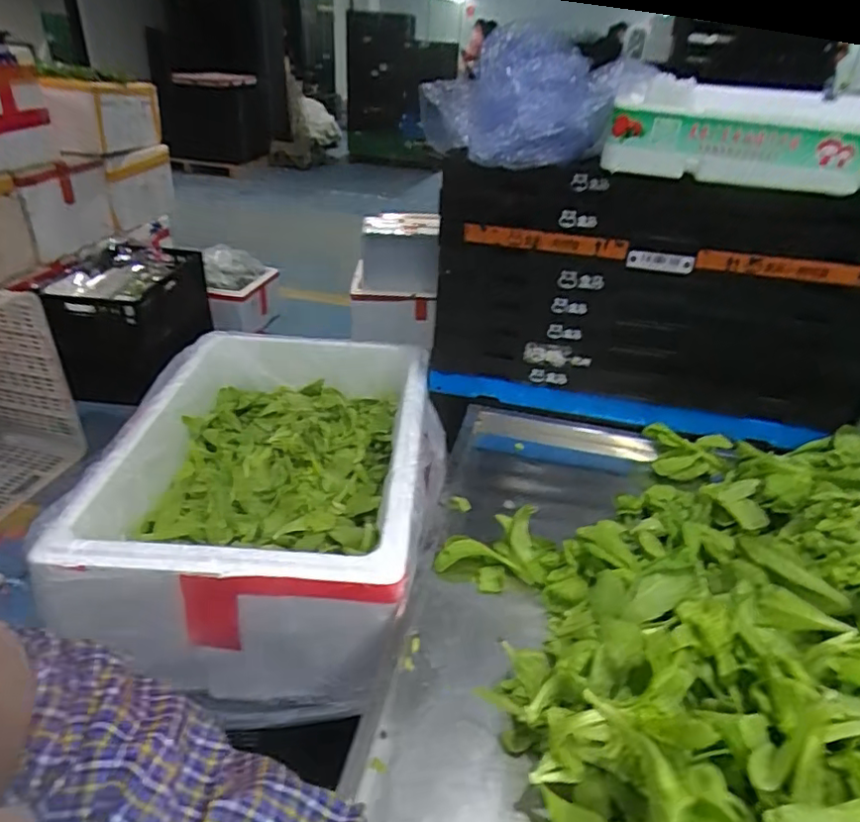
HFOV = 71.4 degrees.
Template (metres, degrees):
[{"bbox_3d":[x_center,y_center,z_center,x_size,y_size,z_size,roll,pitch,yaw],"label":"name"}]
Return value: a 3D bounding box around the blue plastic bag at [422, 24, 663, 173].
[{"bbox_3d":[0.125,-0.401,0.766,0.279,0.144,0.168,1,33,-4],"label":"blue plastic bag"}]

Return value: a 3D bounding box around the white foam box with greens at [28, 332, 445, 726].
[{"bbox_3d":[-0.206,0.099,0.886,0.431,0.208,0.569,7,34,5],"label":"white foam box with greens"}]

